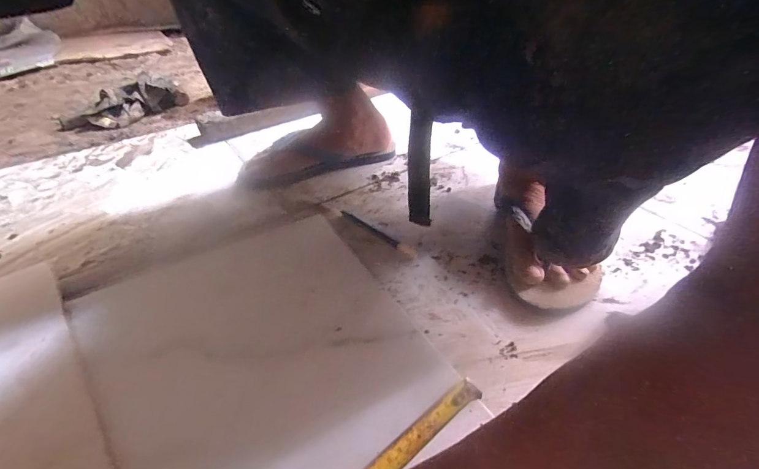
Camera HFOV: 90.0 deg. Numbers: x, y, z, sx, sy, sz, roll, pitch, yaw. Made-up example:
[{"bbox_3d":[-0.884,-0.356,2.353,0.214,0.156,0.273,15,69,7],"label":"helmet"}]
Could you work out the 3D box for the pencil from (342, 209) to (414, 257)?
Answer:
[{"bbox_3d":[-0.005,-0.003,0.482,0.125,0.004,0.013,31,49,33],"label":"pencil"}]

